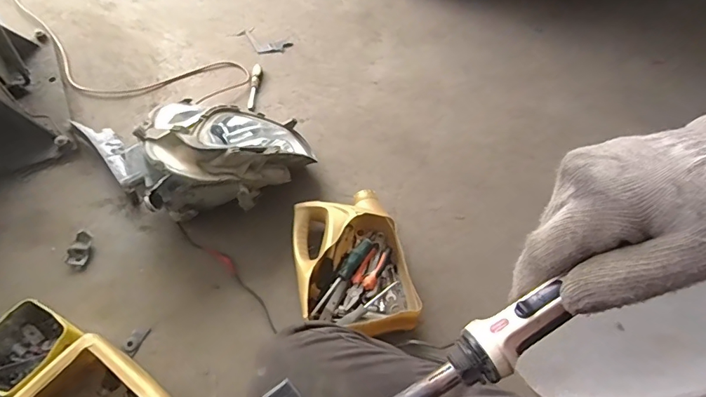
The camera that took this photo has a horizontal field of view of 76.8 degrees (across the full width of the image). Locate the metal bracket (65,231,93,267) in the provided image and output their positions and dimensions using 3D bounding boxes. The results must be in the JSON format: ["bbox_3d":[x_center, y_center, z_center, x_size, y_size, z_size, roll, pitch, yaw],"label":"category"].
[{"bbox_3d":[-0.553,0.104,0.908,0.038,0.027,0.069,12,57,6],"label":"metal bracket"}]

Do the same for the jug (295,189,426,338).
[{"bbox_3d":[-0.005,0.130,0.868,0.209,0.091,0.290,-10,58,-8],"label":"jug"}]

